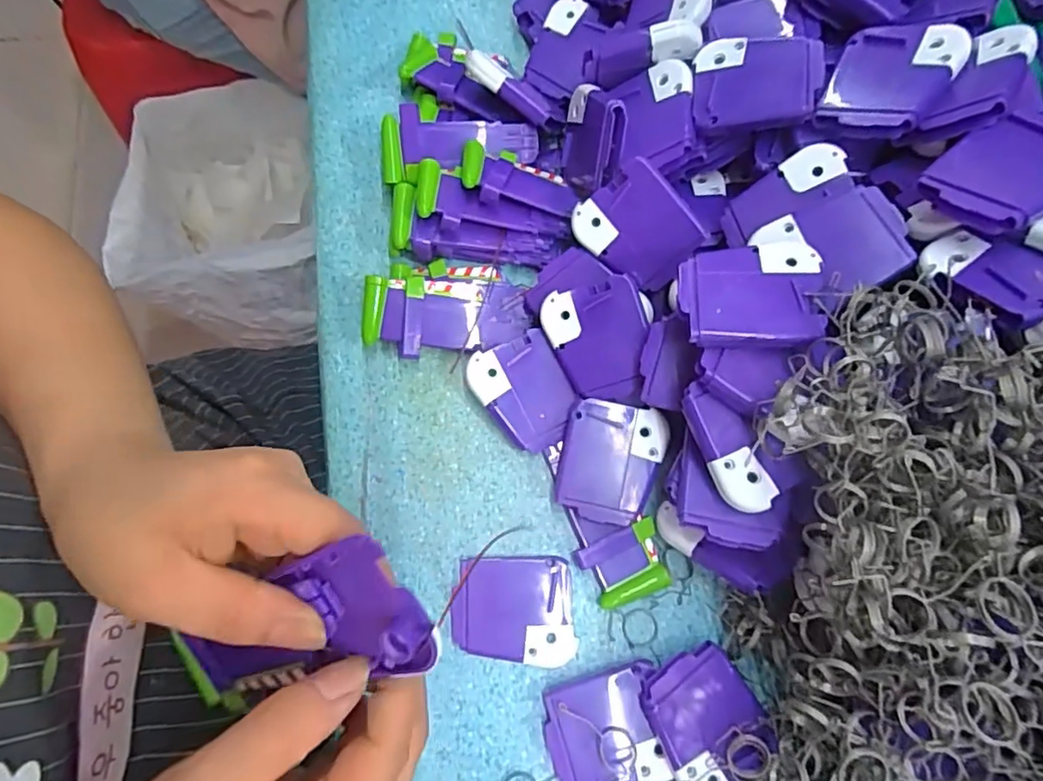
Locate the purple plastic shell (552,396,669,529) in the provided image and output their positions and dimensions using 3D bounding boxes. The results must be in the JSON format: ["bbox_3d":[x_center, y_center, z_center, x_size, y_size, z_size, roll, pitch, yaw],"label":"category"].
[{"bbox_3d":[0.047,0.038,0.316,0.051,0.020,0.059,11,76,3],"label":"purple plastic shell"}]

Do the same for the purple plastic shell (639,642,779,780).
[{"bbox_3d":[0.087,0.155,0.276,0.048,0.012,0.062,-26,76,-6],"label":"purple plastic shell"}]

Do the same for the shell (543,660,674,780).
[{"bbox_3d":[0.040,0.164,0.289,0.053,0.011,0.050,-10,75,-3],"label":"shell"}]

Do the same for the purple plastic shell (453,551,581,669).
[{"bbox_3d":[-0.005,0.112,0.306,0.060,0.006,0.052,-2,75,0],"label":"purple plastic shell"}]

